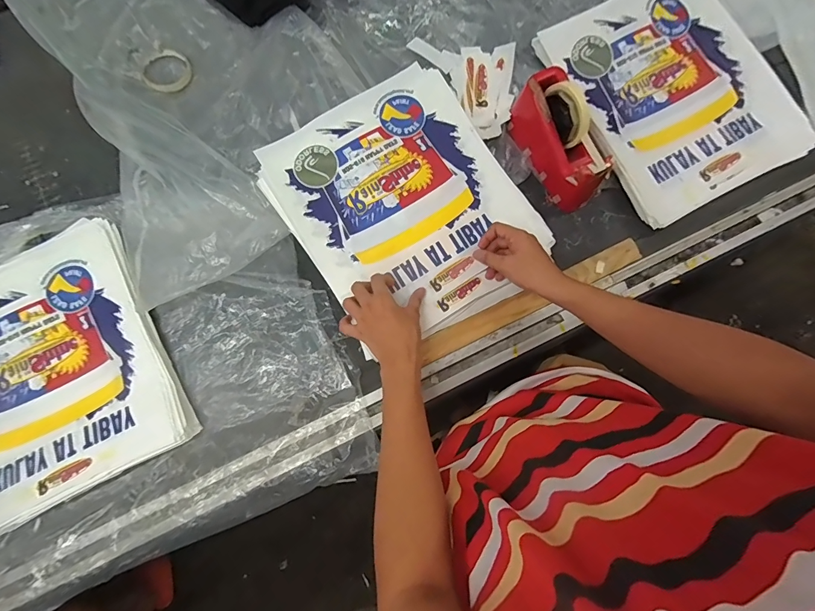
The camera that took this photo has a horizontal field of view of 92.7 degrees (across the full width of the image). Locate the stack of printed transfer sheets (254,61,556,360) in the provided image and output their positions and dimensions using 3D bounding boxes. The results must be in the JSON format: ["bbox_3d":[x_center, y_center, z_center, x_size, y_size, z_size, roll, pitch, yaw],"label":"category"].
[{"bbox_3d":[-0.006,-0.162,0.634,0.345,0.031,0.410,-32,81,-6],"label":"stack of printed transfer sheets"}]

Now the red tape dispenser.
[{"bbox_3d":[0.244,-0.264,0.631,0.074,0.114,0.204,-21,83,-3],"label":"red tape dispenser"}]

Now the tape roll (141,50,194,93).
[{"bbox_3d":[-0.433,-0.422,0.704,0.083,0.013,0.080,0,79,0],"label":"tape roll"}]

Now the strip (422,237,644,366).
[{"bbox_3d":[0.195,-0.009,0.620,0.384,0.020,0.037,-25,80,-5],"label":"strip"}]

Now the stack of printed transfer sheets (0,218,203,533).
[{"bbox_3d":[-0.560,0.098,0.601,0.349,0.027,0.393,-29,81,-6],"label":"stack of printed transfer sheets"}]

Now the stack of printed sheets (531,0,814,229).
[{"bbox_3d":[0.466,-0.380,0.676,0.344,0.037,0.403,-27,80,-5],"label":"stack of printed sheets"}]

